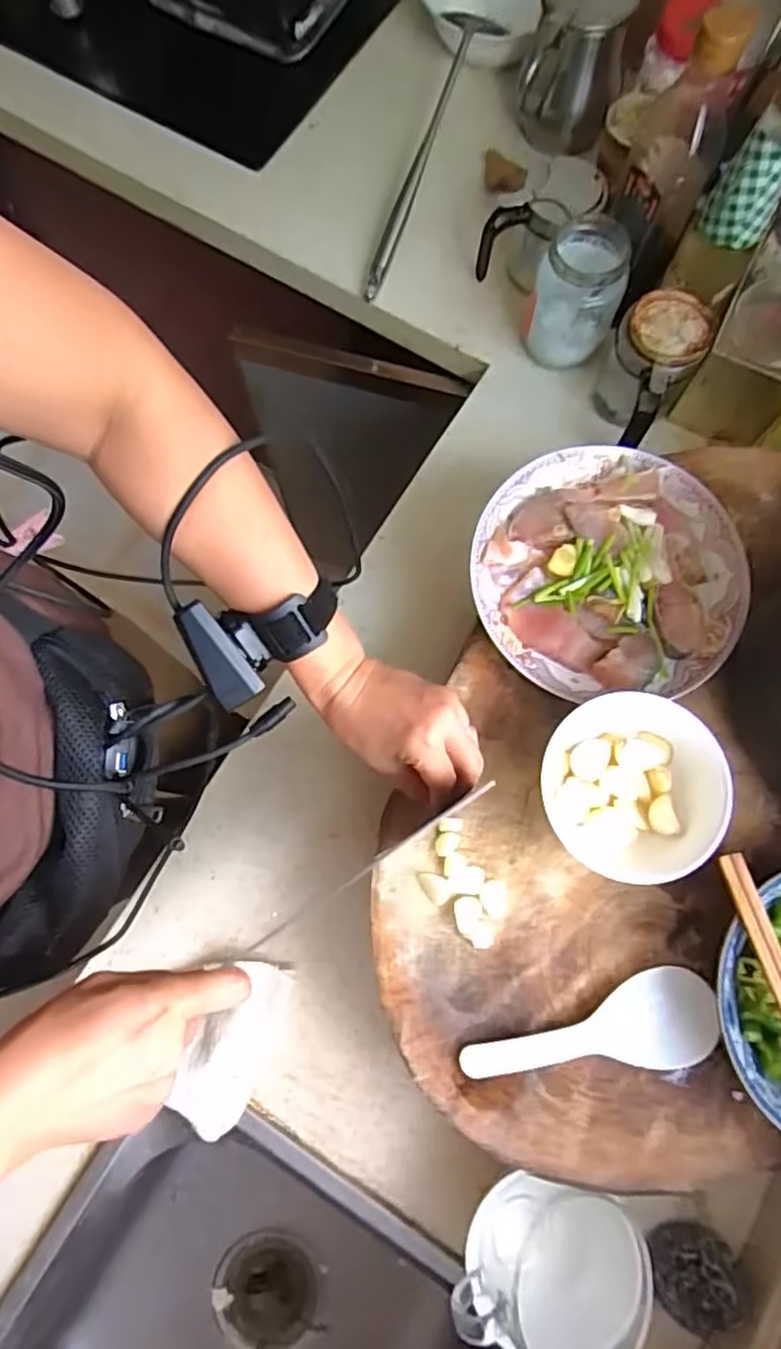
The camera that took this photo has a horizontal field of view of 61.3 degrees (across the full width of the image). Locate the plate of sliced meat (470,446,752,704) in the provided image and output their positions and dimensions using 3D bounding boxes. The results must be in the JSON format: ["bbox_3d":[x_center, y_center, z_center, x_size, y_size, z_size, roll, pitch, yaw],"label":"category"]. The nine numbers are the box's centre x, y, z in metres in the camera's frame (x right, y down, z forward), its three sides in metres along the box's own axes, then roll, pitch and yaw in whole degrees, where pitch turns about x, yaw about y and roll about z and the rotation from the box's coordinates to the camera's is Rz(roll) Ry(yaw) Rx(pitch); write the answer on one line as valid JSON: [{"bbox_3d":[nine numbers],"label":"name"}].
[{"bbox_3d":[0.167,-0.079,0.497,0.204,0.036,0.190,0,77,1],"label":"plate of sliced meat"}]

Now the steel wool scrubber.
[{"bbox_3d":[0.219,0.435,0.474,0.059,0.034,0.051,1,77,1],"label":"steel wool scrubber"}]

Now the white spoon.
[{"bbox_3d":[0.132,0.235,0.442,0.168,0.015,0.060,-6,77,-1],"label":"white spoon"}]

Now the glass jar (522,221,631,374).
[{"bbox_3d":[0.174,-0.354,0.616,0.077,0.110,0.069,24,78,6],"label":"glass jar"}]

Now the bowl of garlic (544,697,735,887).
[{"bbox_3d":[0.161,0.076,0.449,0.116,0.063,0.114,0,77,1],"label":"bowl of garlic"}]

